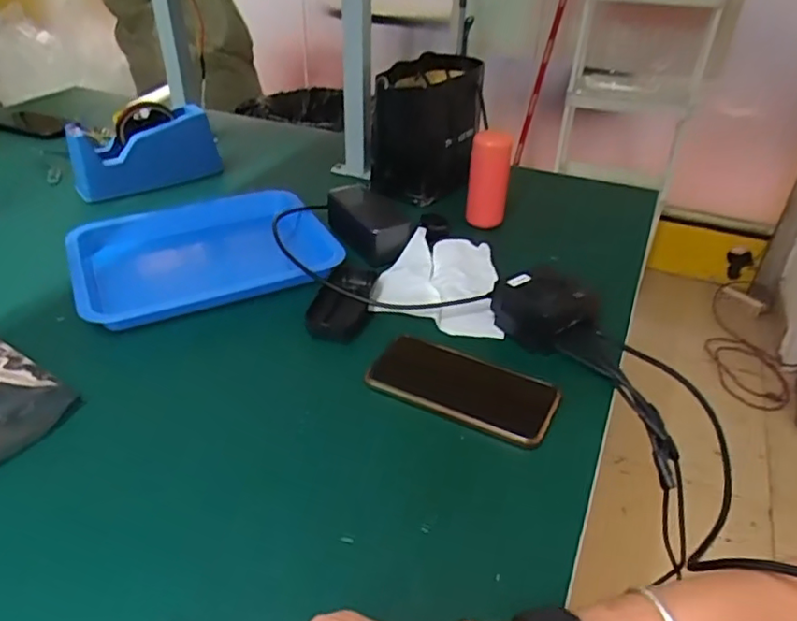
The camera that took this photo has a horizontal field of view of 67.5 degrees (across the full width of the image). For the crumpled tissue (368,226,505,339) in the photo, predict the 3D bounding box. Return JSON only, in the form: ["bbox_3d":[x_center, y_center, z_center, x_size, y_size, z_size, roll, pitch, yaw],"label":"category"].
[{"bbox_3d":[0.045,-0.031,0.654,0.137,0.038,0.143,7,35,6],"label":"crumpled tissue"}]

